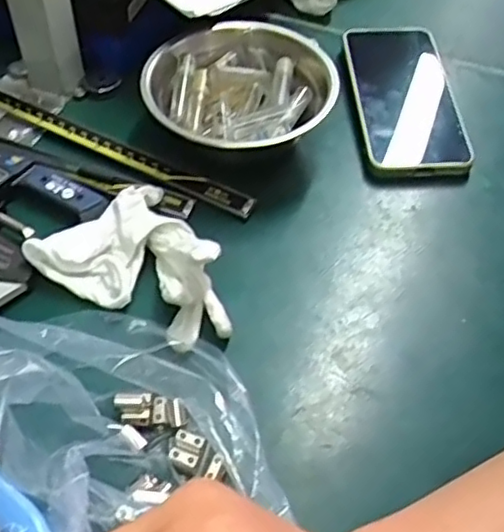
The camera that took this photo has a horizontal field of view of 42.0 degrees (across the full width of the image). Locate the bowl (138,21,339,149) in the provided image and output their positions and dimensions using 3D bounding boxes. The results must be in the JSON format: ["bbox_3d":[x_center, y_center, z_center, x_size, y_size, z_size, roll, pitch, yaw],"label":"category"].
[{"bbox_3d":[-0.010,-0.113,0.453,0.123,0.053,0.123,1,52,-2],"label":"bowl"}]

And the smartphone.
[{"bbox_3d":[0.111,-0.124,0.479,0.074,0.013,0.151,1,55,-5],"label":"smartphone"}]

